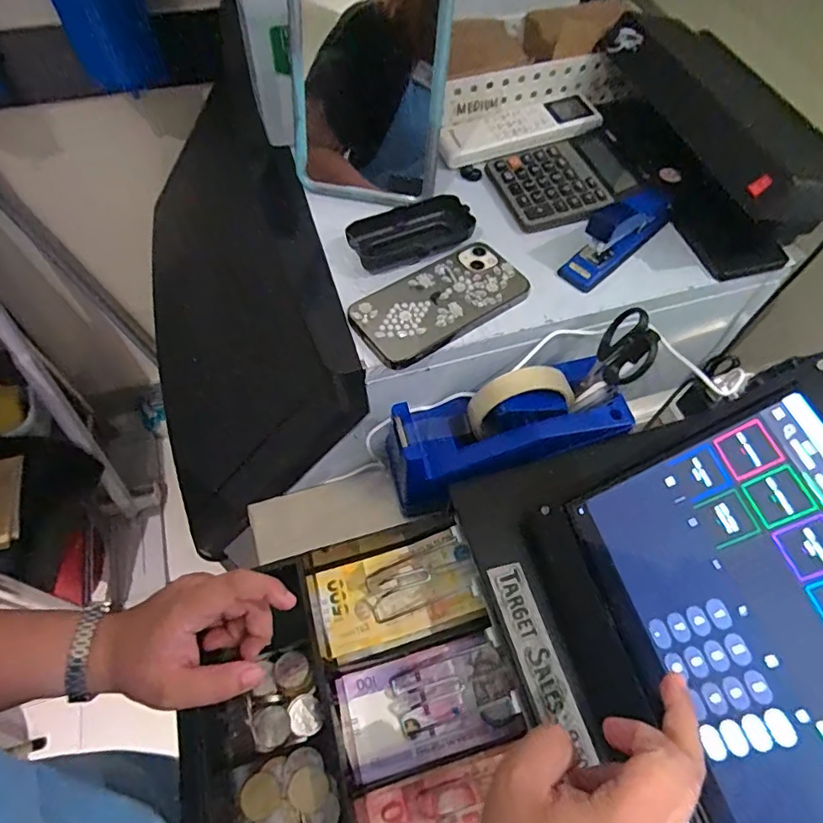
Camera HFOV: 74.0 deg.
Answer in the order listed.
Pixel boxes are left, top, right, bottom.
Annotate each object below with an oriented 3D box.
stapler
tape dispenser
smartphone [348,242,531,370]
[{"bbox_3d":[0.182,-0.158,0.487,0.120,0.033,0.041,-40,68,-21],"label":"stapler"},{"bbox_3d":[0.074,0.005,0.455,0.199,0.060,0.084,-20,61,2],"label":"tape dispenser"},{"bbox_3d":[0.024,-0.093,0.455,0.143,0.009,0.074,-32,65,-18],"label":"smartphone"}]

